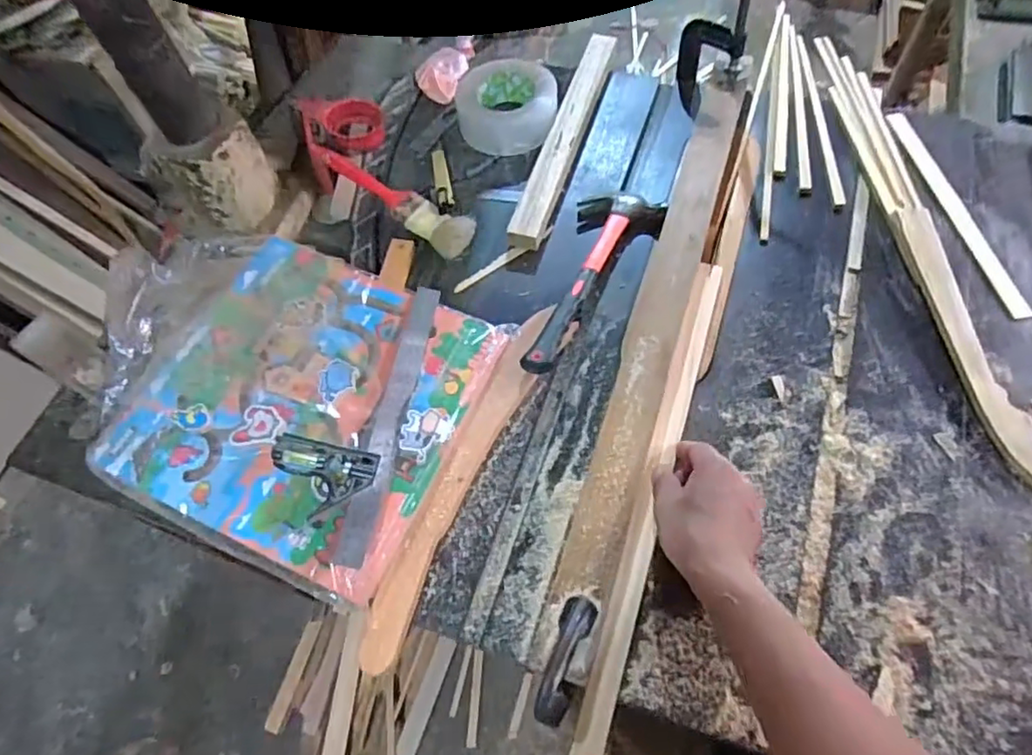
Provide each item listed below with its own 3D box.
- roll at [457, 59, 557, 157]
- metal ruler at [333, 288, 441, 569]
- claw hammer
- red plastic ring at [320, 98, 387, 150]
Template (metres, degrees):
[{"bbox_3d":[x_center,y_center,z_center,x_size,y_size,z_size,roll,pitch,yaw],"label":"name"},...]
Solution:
[{"bbox_3d":[-0.011,-0.355,0.815,0.126,0.053,0.126,-2,59,3],"label":"roll"},{"bbox_3d":[-0.119,0.034,0.607,0.030,0.011,0.296,10,58,2],"label":"metal ruler"},{"bbox_3d":[0.087,-0.105,0.680,0.094,0.032,0.262,15,64,14],"label":"claw hammer"},{"bbox_3d":[-0.212,-0.327,0.816,0.074,0.046,0.056,-10,59,-2],"label":"red plastic ring"}]

